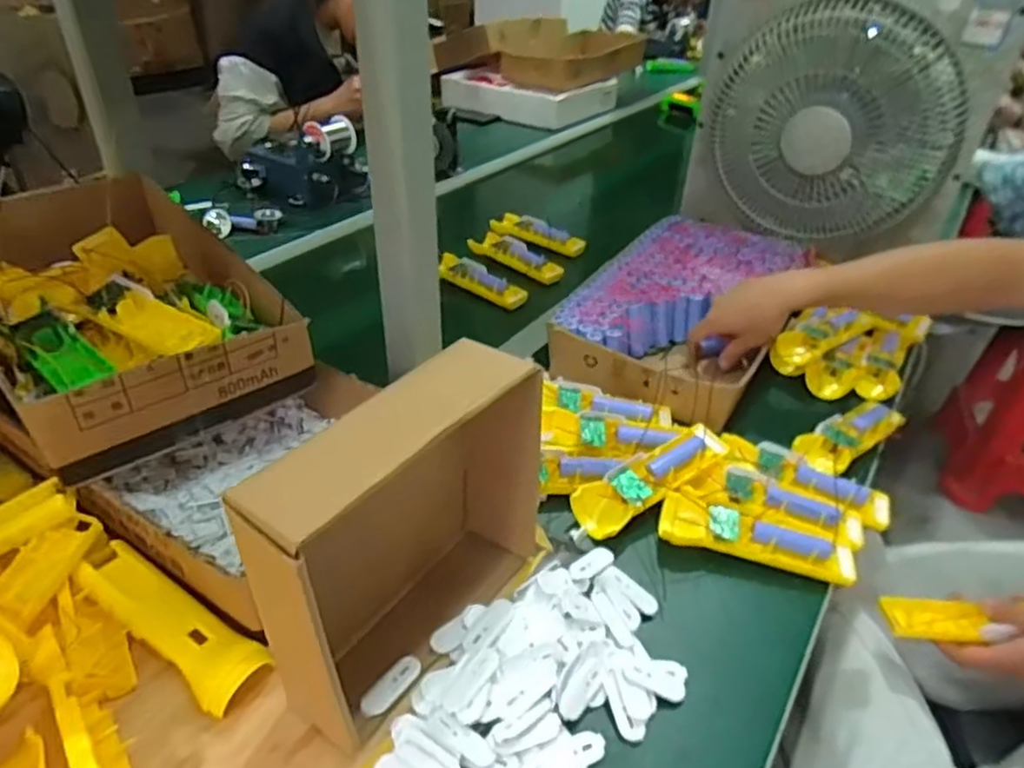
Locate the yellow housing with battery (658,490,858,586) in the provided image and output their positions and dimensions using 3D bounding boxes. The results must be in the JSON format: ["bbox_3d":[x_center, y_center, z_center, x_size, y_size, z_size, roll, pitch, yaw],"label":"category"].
[{"bbox_3d":[0.211,0.130,0.587,0.162,0.022,0.049,15,36,16],"label":"yellow housing with battery"}]

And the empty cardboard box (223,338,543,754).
[{"bbox_3d":[-0.066,0.100,0.454,0.081,0.204,0.207,27,41,30],"label":"empty cardboard box"}]

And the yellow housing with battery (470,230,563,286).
[{"bbox_3d":[0.005,-0.199,1.052,0.159,0.030,0.057,30,42,33],"label":"yellow housing with battery"}]

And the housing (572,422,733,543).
[{"bbox_3d":[0.131,0.084,0.626,0.163,0.023,0.048,-27,43,-18],"label":"housing"}]

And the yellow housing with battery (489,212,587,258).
[{"bbox_3d":[0.040,-0.247,1.110,0.157,0.038,0.049,23,39,26],"label":"yellow housing with battery"}]

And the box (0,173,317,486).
[{"bbox_3d":[-0.394,-0.092,0.663,0.218,0.076,0.445,-24,43,-34],"label":"box"}]

